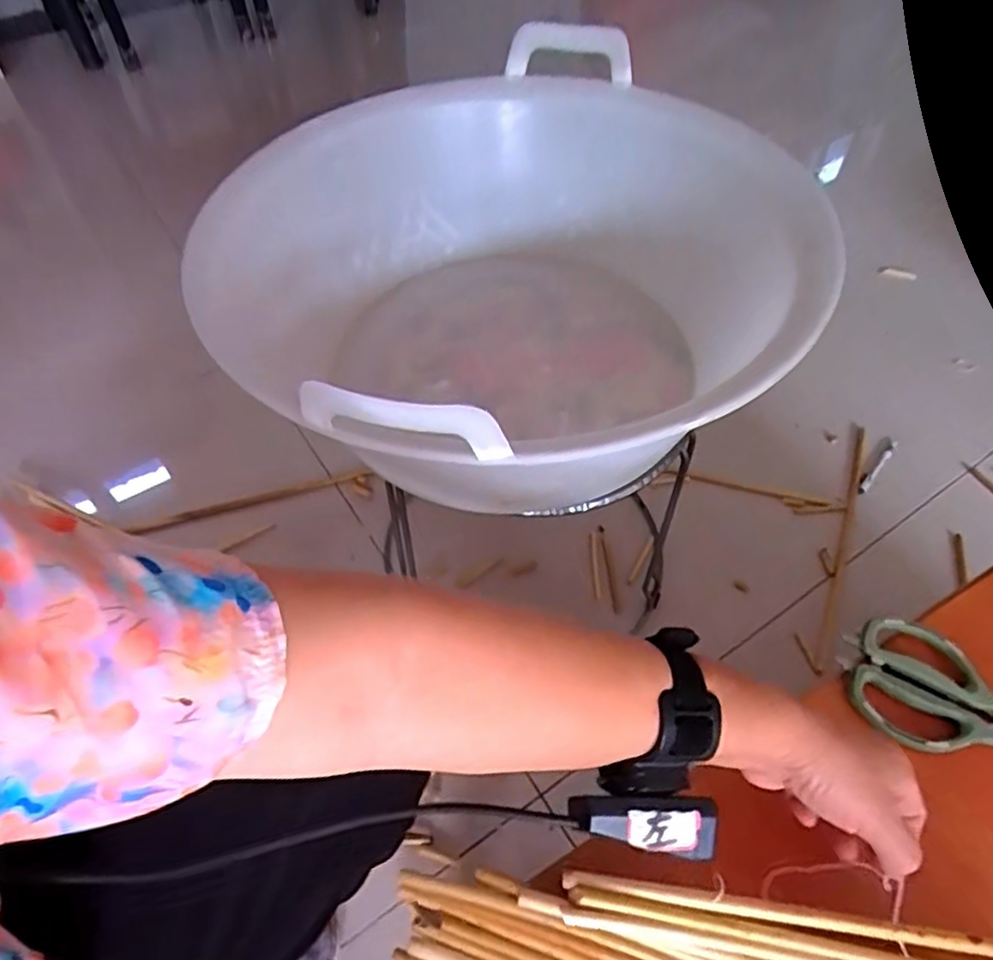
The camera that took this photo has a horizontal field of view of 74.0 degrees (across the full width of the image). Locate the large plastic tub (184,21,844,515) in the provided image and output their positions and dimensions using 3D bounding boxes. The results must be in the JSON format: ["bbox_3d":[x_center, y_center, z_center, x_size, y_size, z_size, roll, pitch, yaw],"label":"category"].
[{"bbox_3d":[0.014,-0.156,0.549,0.416,0.204,0.471,-29,58,-20],"label":"large plastic tub"}]

